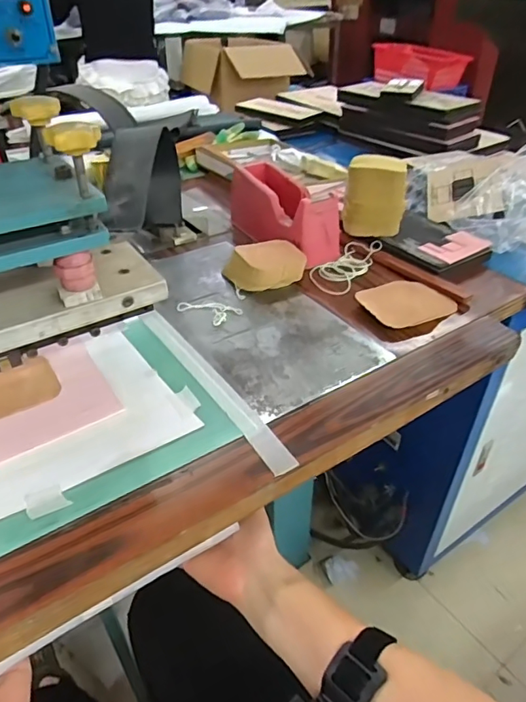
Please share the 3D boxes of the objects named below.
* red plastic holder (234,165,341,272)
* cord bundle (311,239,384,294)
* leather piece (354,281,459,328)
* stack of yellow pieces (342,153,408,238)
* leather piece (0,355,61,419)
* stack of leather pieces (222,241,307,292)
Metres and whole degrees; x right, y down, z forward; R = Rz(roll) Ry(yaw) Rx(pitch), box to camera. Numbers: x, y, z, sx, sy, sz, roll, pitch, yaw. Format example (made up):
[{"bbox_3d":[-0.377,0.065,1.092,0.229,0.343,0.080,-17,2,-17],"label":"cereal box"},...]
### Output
[{"bbox_3d":[0.029,-0.207,0.747,0.077,0.086,0.199,-20,42,-25],"label":"red plastic holder"},{"bbox_3d":[0.113,-0.122,0.704,0.063,0.018,0.139,22,43,25],"label":"cord bundle"},{"bbox_3d":[0.178,-0.061,0.627,0.115,0.007,0.079,-16,47,-24],"label":"leather piece"},{"bbox_3d":[0.164,-0.226,0.737,0.087,0.099,0.068,9,39,10],"label":"stack of yellow pieces"},{"bbox_3d":[-0.248,0.035,0.501,0.081,0.005,0.075,-20,42,-24],"label":"leather piece"},{"bbox_3d":[0.003,-0.115,0.671,0.094,0.035,0.081,-23,44,-27],"label":"stack of leather pieces"}]

